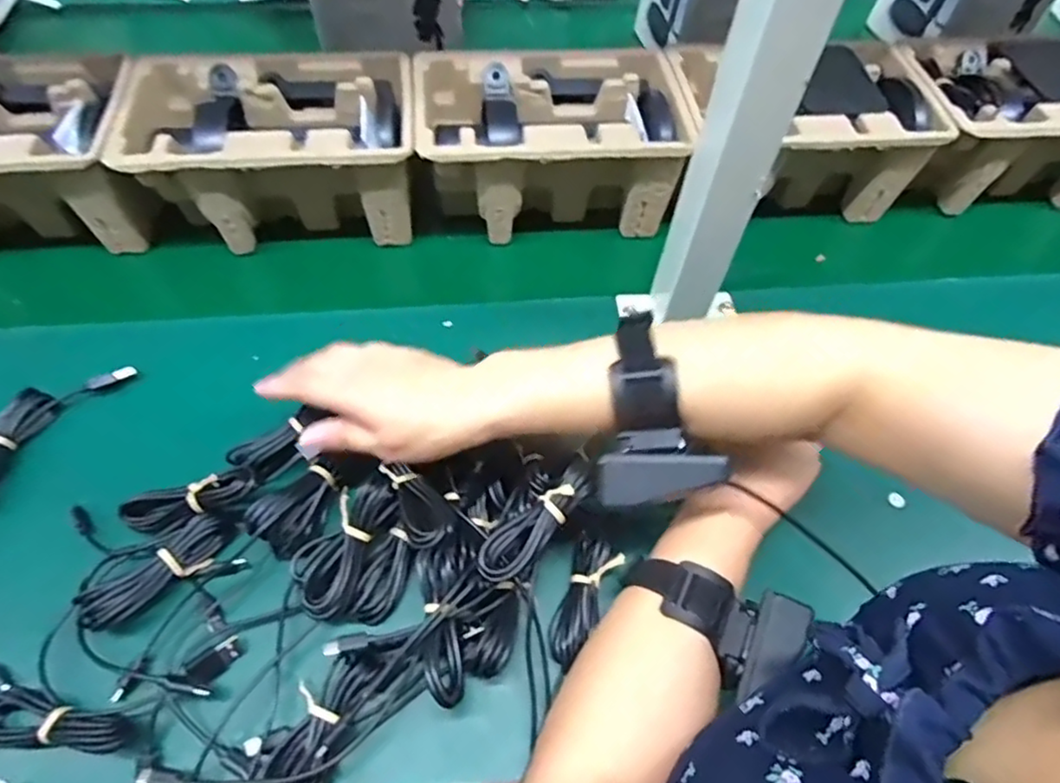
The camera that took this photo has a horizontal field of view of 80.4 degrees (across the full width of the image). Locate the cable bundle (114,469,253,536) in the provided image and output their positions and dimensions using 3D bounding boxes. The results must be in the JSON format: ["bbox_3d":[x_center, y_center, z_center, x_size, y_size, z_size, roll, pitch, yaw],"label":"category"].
[{"bbox_3d":[-0.215,0.069,0.394,0.085,0.022,0.018,-20,59,6],"label":"cable bundle"}]

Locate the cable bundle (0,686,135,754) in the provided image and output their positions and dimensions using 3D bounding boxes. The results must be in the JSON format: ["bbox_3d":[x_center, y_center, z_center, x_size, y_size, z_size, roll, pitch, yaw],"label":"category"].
[{"bbox_3d":[-0.258,0.180,0.342,0.084,0.026,0.027,7,55,2],"label":"cable bundle"}]

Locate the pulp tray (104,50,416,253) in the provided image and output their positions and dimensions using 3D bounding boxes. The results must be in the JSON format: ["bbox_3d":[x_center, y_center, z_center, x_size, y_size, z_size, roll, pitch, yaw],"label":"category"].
[{"bbox_3d":[-0.213,-0.204,0.550,0.221,0.109,0.146,-6,56,-7],"label":"pulp tray"}]

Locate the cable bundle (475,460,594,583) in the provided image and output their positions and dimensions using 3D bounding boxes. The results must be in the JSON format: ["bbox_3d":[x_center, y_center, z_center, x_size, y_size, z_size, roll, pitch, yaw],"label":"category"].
[{"bbox_3d":[0.005,0.074,0.364,0.087,0.016,0.024,-43,69,-14],"label":"cable bundle"}]

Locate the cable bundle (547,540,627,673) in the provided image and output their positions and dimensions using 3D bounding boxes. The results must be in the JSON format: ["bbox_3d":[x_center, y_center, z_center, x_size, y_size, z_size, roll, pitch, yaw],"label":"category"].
[{"bbox_3d":[0.032,0.128,0.389,0.028,0.013,0.076,24,58,13],"label":"cable bundle"}]

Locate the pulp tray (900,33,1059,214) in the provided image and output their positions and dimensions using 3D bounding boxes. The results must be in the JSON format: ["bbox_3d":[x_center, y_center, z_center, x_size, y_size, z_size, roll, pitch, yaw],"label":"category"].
[{"bbox_3d":[0.464,-0.254,0.608,0.217,0.107,0.139,-5,56,-7],"label":"pulp tray"}]

